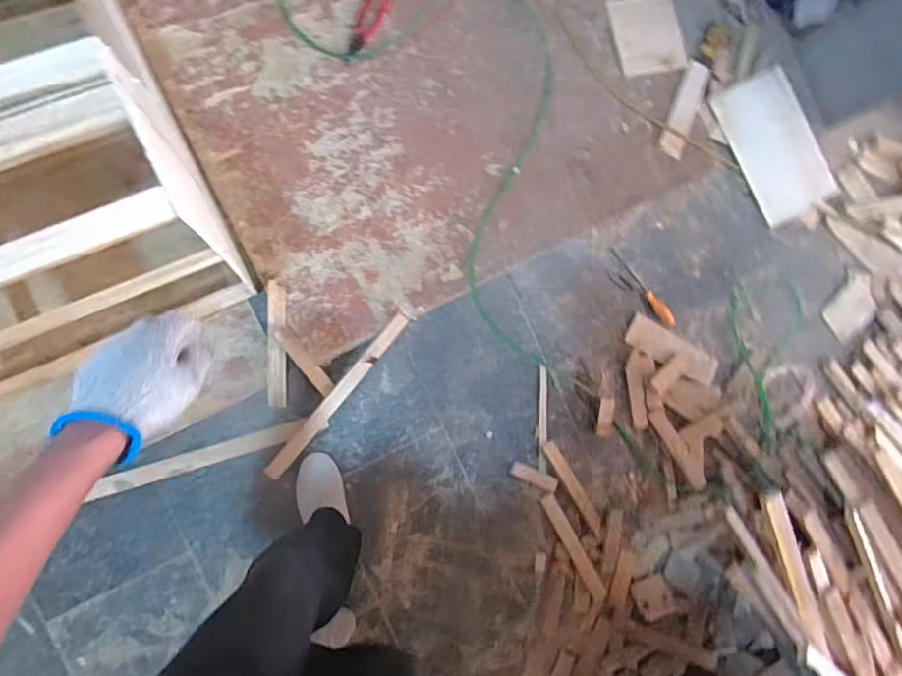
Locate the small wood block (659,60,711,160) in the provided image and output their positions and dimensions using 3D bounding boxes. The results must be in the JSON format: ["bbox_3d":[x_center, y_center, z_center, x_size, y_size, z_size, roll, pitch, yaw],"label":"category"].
[{"bbox_3d":[0.603,-0.589,1.397,0.067,0.022,0.253,21,83,-10],"label":"small wood block"}]

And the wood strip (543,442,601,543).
[{"bbox_3d":[0.300,0.366,1.309,0.035,0.016,0.261,-30,93,-12],"label":"wood strip"}]

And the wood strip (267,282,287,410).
[{"bbox_3d":[-0.374,0.011,1.172,0.038,0.022,0.266,0,87,-12],"label":"wood strip"}]

